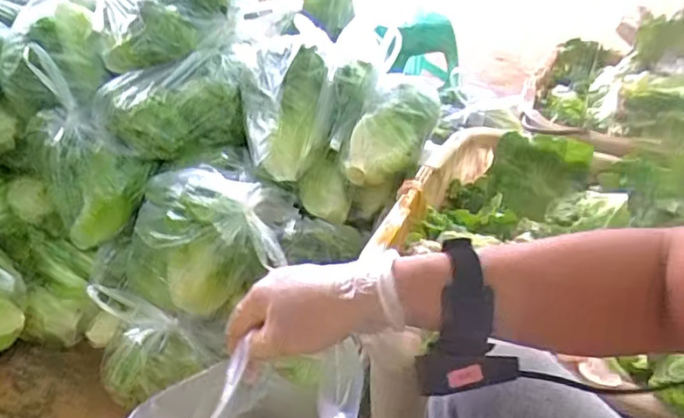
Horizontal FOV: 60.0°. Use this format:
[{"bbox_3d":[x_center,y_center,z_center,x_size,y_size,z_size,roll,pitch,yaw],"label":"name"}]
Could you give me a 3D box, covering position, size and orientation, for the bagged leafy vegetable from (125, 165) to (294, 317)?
[{"bbox_3d":[-0.201,0.044,0.872,0.233,0.182,0.155,2,34,-3],"label":"bagged leafy vegetable"}]

